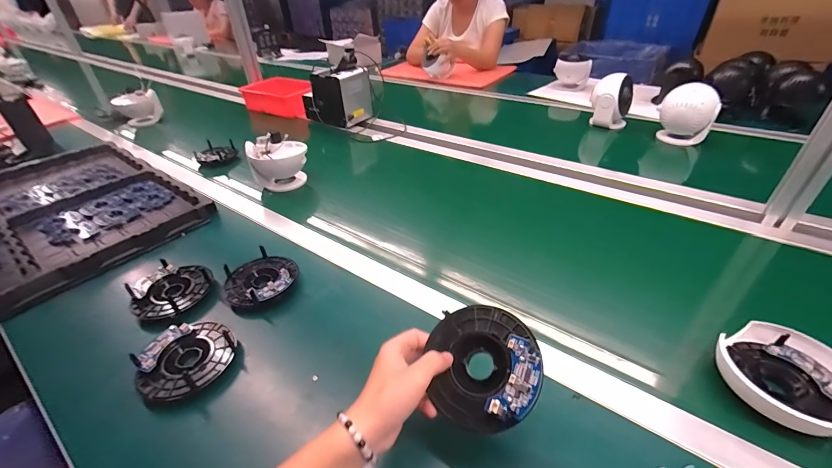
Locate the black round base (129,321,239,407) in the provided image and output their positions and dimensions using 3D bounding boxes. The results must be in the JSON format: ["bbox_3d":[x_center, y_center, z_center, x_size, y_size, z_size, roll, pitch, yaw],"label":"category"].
[{"bbox_3d":[-0.262,0.144,0.407,0.093,0.025,0.099,-2,37,2],"label":"black round base"}]

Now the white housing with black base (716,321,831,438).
[{"bbox_3d":[0.375,0.144,0.360,0.096,0.034,0.112,-9,37,-7],"label":"white housing with black base"}]

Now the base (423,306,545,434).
[{"bbox_3d":[0.058,0.111,0.304,0.092,0.013,0.099,-14,52,20],"label":"base"}]

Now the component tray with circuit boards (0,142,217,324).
[{"bbox_3d":[-0.742,-0.010,0.645,0.545,0.056,0.504,22,44,30],"label":"component tray with circuit boards"}]

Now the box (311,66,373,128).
[{"bbox_3d":[-0.217,-0.417,1.072,0.126,0.136,0.147,21,43,29],"label":"box"}]

